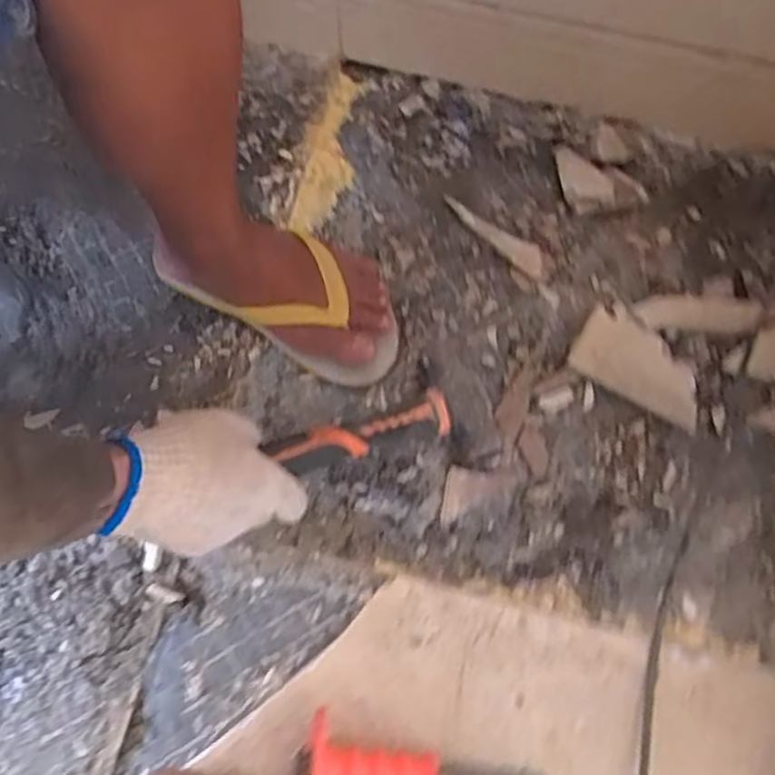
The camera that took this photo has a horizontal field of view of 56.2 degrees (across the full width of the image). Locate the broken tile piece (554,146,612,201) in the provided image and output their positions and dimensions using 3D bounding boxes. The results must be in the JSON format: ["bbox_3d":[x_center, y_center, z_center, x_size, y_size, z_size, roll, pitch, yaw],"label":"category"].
[{"bbox_3d":[0.180,-0.200,0.686,0.038,0.012,0.079,-23,58,-7],"label":"broken tile piece"}]

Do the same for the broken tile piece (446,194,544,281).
[{"bbox_3d":[0.098,-0.142,0.679,0.115,0.008,0.025,35,76,10],"label":"broken tile piece"}]

